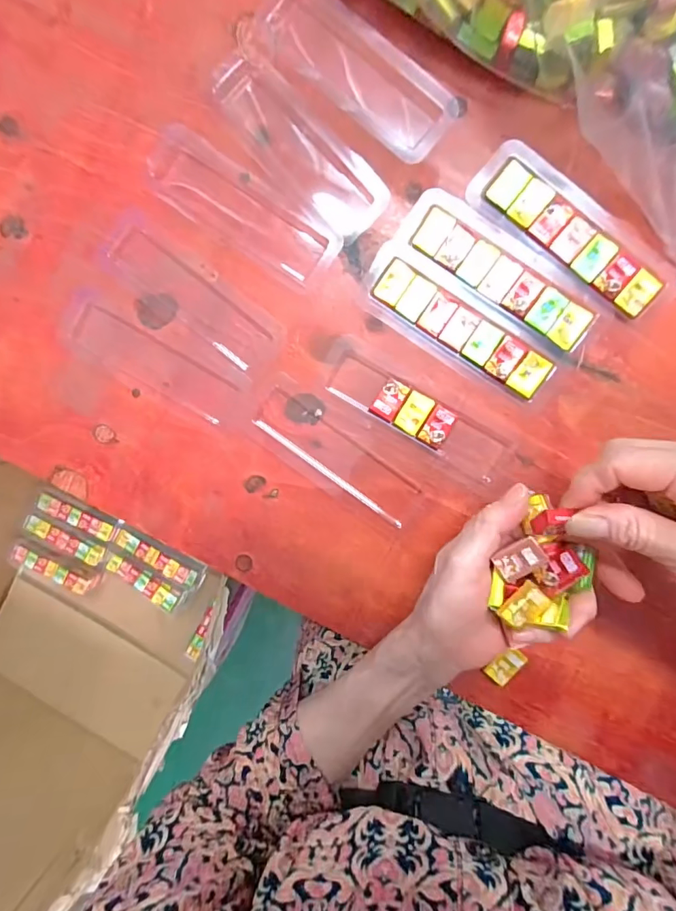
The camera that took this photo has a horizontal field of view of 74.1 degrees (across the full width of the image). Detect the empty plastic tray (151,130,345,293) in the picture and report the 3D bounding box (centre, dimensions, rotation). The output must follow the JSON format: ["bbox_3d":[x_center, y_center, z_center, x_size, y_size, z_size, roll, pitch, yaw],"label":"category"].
[{"bbox_3d":[-0.065,-0.164,0.297,0.140,0.004,0.044,36,96,3],"label":"empty plastic tray"}]

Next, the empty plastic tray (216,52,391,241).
[{"bbox_3d":[-0.027,-0.199,0.291,0.048,0.006,0.139,-44,88,7],"label":"empty plastic tray"}]

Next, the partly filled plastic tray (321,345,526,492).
[{"bbox_3d":[0.054,-0.025,0.290,0.134,0.007,0.037,31,96,4],"label":"partly filled plastic tray"}]

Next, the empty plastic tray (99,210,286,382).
[{"bbox_3d":[-0.101,-0.109,0.303,0.143,0.004,0.045,38,96,3],"label":"empty plastic tray"}]

